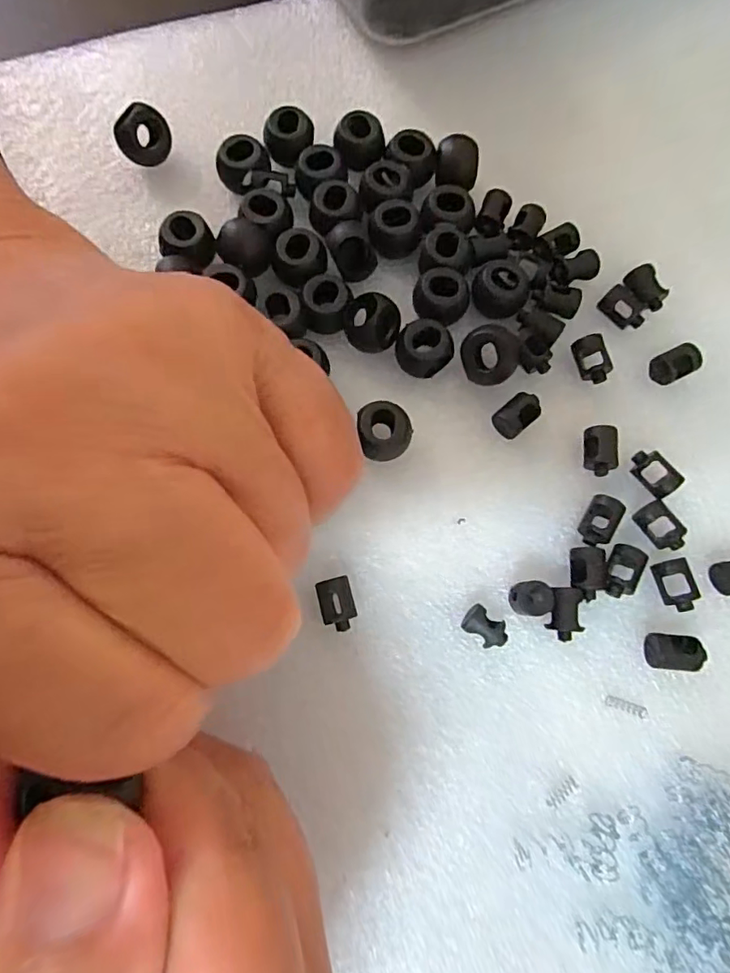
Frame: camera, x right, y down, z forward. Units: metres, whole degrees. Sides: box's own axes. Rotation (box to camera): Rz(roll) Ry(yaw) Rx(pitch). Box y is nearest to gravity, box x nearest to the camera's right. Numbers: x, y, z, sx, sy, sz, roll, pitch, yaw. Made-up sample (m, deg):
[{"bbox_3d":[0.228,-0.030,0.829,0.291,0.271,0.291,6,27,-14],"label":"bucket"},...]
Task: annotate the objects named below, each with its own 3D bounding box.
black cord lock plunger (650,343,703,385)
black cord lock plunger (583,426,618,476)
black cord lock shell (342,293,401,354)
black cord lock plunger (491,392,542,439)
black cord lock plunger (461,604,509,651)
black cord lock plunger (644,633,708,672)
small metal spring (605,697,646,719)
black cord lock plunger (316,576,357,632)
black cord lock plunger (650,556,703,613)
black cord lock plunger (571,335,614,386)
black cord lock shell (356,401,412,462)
[{"bbox_3d":[0.100,-0.039,0.175,0.015,0.008,0.009,-22,78,-6],"label":"black cord lock plunger"},{"bbox_3d":[0.073,-0.010,0.169,0.011,0.009,0.015,1,77,0],"label":"black cord lock plunger"},{"bbox_3d":[0.002,-0.051,0.171,0.017,0.017,0.014,6,77,1],"label":"black cord lock shell"},{"bbox_3d":[0.047,-0.022,0.170,0.014,0.009,0.009,-39,80,-9],"label":"black cord lock plunger"},{"bbox_3d":[0.034,0.041,0.157,0.013,0.008,0.009,37,79,8],"label":"black cord lock plunger"},{"bbox_3d":[0.088,0.048,0.156,0.017,0.007,0.010,4,77,1],"label":"black cord lock plunger"},{"bbox_3d":[0.074,0.062,0.153,0.011,0.004,0.004,18,77,4],"label":"small metal spring"},{"bbox_3d":[-0.008,0.034,0.156,0.010,0.010,0.014,-13,77,-3],"label":"black cord lock plunger"},{"bbox_3d":[0.091,0.029,0.160,0.009,0.007,0.015,-17,77,-4],"label":"black cord lock plunger"},{"bbox_3d":[0.073,-0.041,0.176,0.009,0.008,0.015,-23,78,-5],"label":"black cord lock plunger"},{"bbox_3d":[0.006,-0.016,0.167,0.015,0.012,0.016,-12,77,-3],"label":"black cord lock shell"}]

